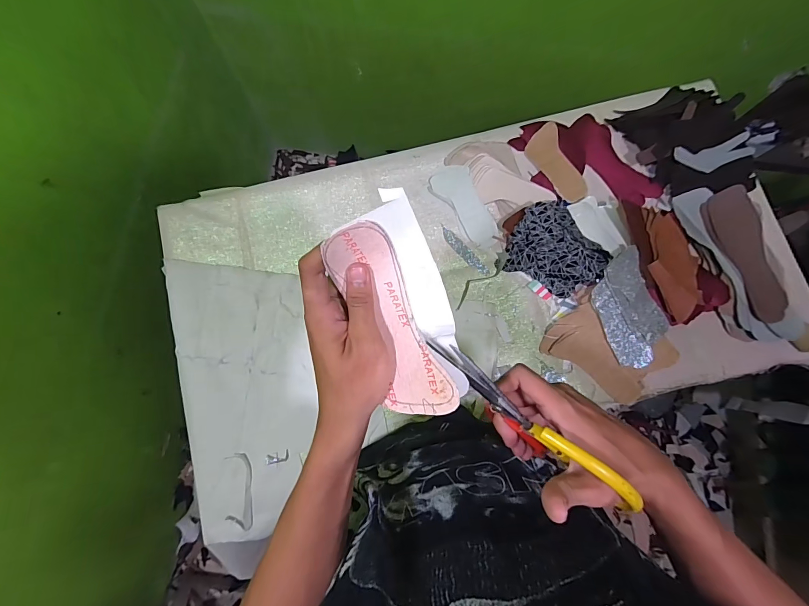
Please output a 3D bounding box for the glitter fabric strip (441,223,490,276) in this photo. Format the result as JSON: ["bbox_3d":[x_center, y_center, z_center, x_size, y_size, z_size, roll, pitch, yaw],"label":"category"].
[{"bbox_3d":[0.119,-0.103,0.726,0.024,0.005,0.131,-42,80,3],"label":"glitter fabric strip"}]

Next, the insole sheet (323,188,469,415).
[{"bbox_3d":[-0.002,0.004,0.268,0.075,0.046,0.155,-19,99,-4],"label":"insole sheet"}]

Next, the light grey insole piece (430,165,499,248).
[{"bbox_3d":[0.122,-0.197,0.739,0.077,0.009,0.187,-23,81,3],"label":"light grey insole piece"}]

